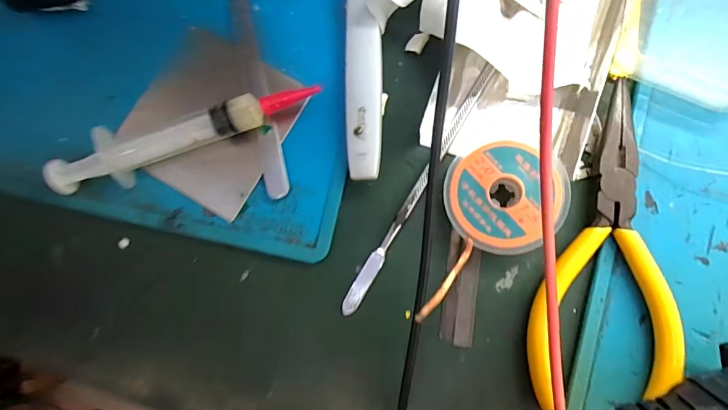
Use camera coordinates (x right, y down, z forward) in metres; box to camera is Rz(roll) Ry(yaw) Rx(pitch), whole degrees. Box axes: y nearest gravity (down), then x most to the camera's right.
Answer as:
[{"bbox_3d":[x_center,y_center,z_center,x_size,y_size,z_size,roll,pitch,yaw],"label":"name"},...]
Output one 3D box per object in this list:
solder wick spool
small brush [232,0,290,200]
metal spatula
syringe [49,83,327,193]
[{"bbox_3d":[0.051,0.009,0.150,0.046,0.021,0.068,10,86,6],"label":"solder wick spool"},{"bbox_3d":[-0.049,-0.064,0.172,0.010,0.004,0.125,-13,82,3],"label":"small brush"},{"bbox_3d":[0.023,-0.007,0.162,0.006,0.004,0.118,31,88,7],"label":"metal spatula"},{"bbox_3d":[-0.073,-0.029,0.162,0.109,0.020,0.019,-20,83,3],"label":"syringe"}]

